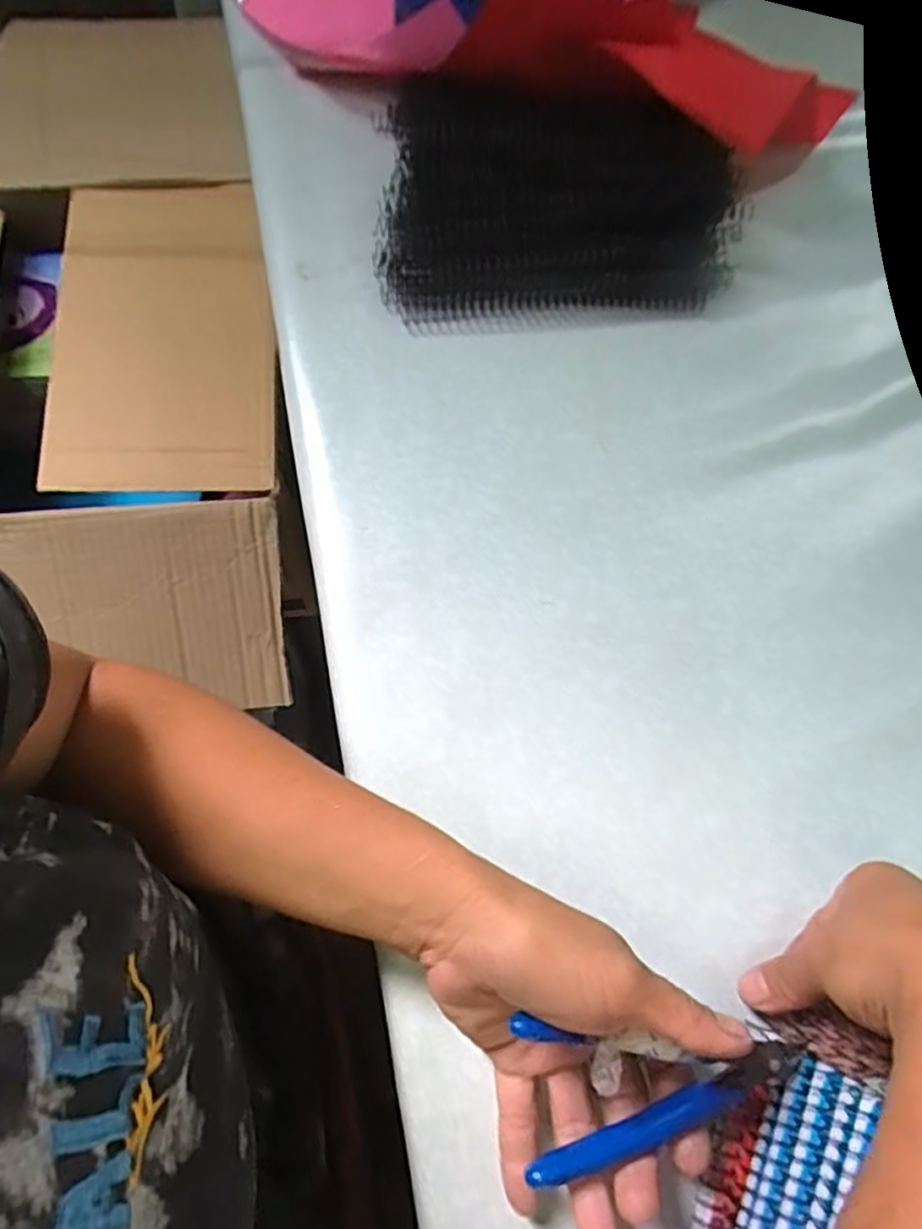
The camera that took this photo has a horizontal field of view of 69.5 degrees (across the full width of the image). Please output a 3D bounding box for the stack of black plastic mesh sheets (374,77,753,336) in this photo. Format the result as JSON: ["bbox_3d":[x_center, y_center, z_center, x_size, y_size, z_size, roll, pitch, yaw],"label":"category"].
[{"bbox_3d":[0.065,-0.274,0.435,0.233,0.051,0.187,5,70,-1],"label":"stack of black plastic mesh sheets"}]

